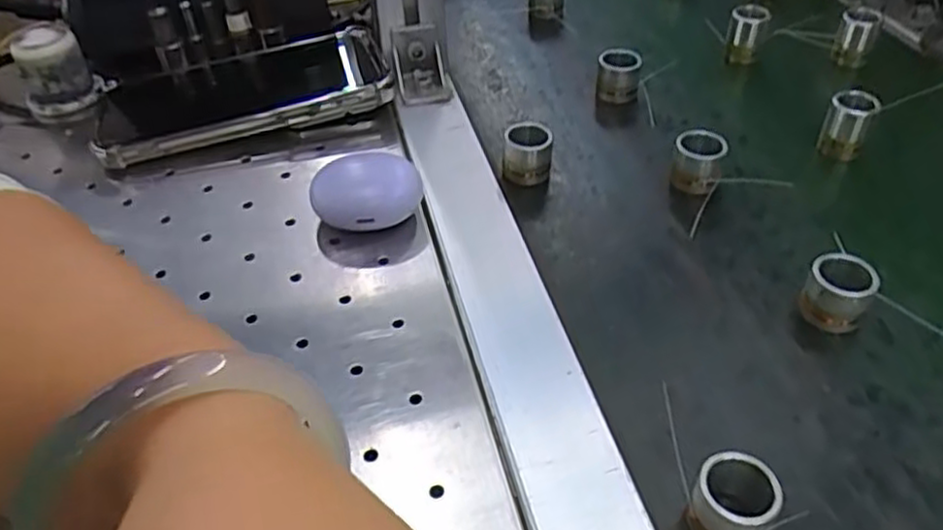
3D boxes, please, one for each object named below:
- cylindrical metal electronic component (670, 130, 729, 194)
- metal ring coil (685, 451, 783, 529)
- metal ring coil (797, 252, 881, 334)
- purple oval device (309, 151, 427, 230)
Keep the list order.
[{"bbox_3d":[0.114,-0.052,0.370,0.023,0.026,0.019,10,45,14],"label":"cylindrical metal electronic component"},{"bbox_3d":[0.084,0.077,0.236,0.025,0.024,0.026,-2,44,2],"label":"metal ring coil"},{"bbox_3d":[0.152,0.011,0.305,0.024,0.024,0.021,27,52,29],"label":"metal ring coil"},{"bbox_3d":[-0.051,-0.035,0.356,0.050,0.023,0.033,-19,46,-20],"label":"purple oval device"}]

